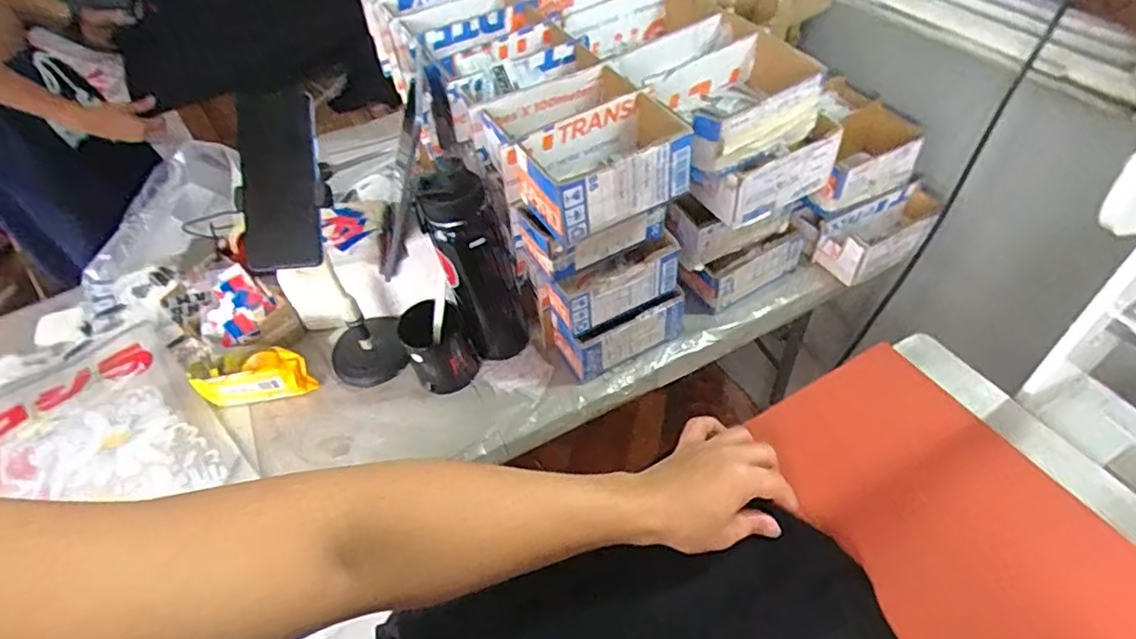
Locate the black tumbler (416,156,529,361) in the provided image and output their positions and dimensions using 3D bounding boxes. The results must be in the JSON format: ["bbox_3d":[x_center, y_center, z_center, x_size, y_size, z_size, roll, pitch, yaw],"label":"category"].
[{"bbox_3d":[-0.107,-0.054,0.737,0.083,0.271,0.078,-3,49,3],"label":"black tumbler"}]

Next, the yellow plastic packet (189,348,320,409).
[{"bbox_3d":[-0.400,0.075,0.793,0.142,0.064,0.038,-6,49,1],"label":"yellow plastic packet"}]

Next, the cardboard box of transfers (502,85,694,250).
[{"bbox_3d":[0.035,-0.153,0.615,0.174,0.071,0.100,-26,52,-16],"label":"cardboard box of transfers"}]

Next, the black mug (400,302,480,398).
[{"bbox_3d":[-0.166,0.034,0.779,0.079,0.091,0.088,-25,52,-15],"label":"black mug"}]

